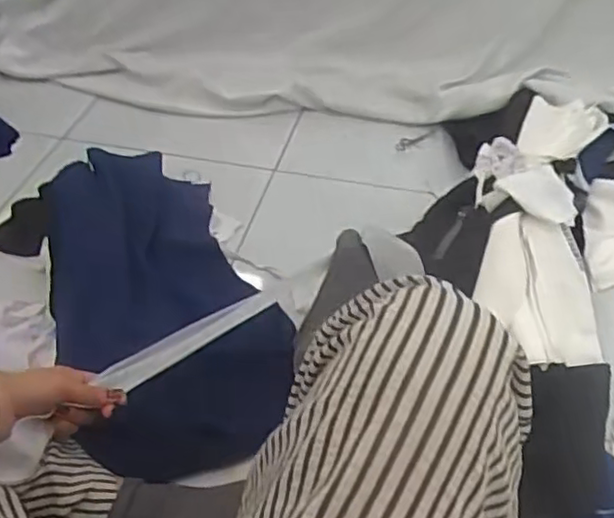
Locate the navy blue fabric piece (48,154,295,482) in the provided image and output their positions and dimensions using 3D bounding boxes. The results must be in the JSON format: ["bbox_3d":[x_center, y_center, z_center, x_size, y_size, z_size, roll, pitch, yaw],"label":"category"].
[{"bbox_3d":[-0.214,0.010,0.867,0.237,0.091,0.549,-19,48,-17],"label":"navy blue fabric piece"}]

